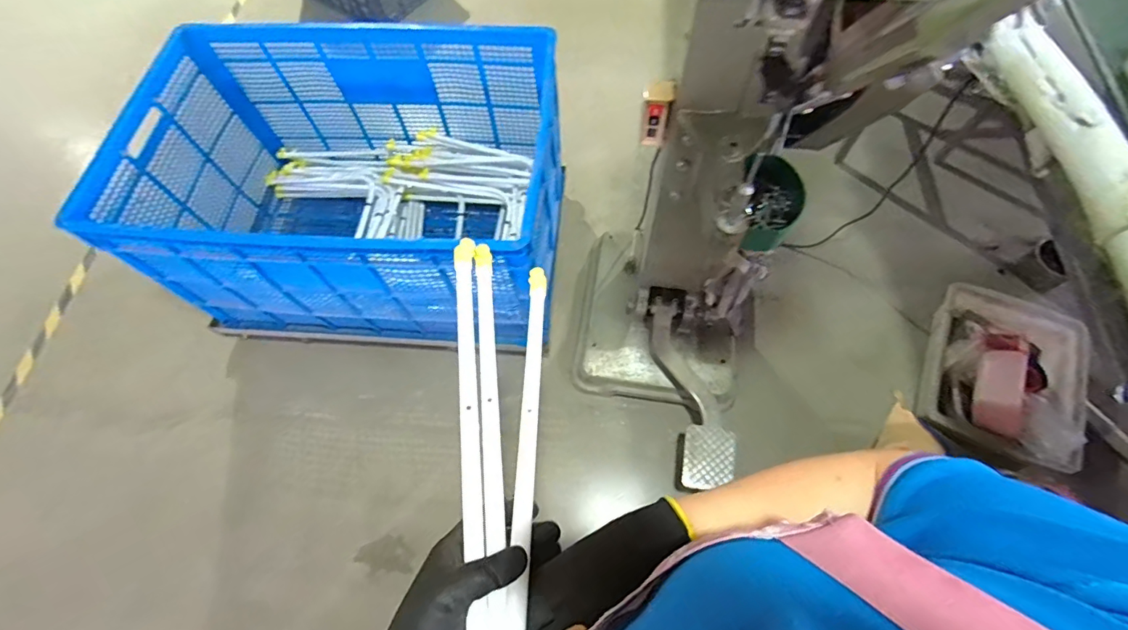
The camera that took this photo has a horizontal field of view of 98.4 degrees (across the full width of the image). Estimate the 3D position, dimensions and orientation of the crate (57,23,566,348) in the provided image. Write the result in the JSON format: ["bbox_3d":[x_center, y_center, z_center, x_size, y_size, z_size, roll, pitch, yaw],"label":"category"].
[{"bbox_3d":[-0.561,-0.355,1.422,1.078,0.581,0.722,2,65,4],"label":"crate"}]

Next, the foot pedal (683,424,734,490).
[{"bbox_3d":[0.378,0.374,1.280,0.131,0.049,0.155,6,65,6],"label":"foot pedal"}]

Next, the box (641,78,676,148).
[{"bbox_3d":[0.165,-0.358,0.880,0.053,0.120,0.042,-1,65,2],"label":"box"}]

